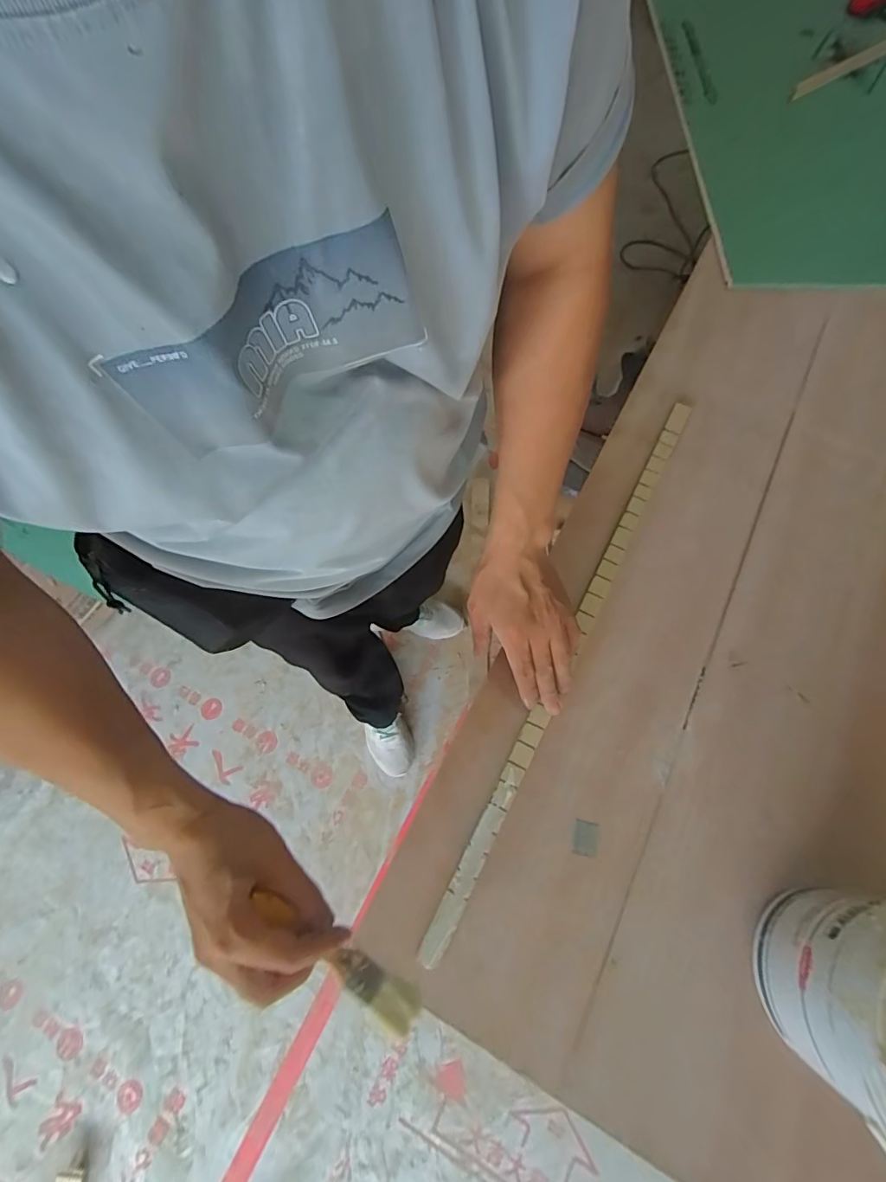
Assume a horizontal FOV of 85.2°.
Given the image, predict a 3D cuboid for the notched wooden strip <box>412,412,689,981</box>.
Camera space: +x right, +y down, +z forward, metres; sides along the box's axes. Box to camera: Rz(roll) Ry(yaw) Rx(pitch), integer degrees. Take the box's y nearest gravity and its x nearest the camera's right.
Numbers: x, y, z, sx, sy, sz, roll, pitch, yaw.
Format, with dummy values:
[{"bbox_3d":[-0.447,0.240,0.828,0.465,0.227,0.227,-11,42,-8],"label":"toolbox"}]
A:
[{"bbox_3d":[0.145,0.044,0.516,0.021,0.010,0.659,27,72,10],"label":"notched wooden strip"}]

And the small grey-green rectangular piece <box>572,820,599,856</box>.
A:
[{"bbox_3d":[0.137,0.236,0.460,0.022,0.004,0.029,12,70,6],"label":"small grey-green rectangular piece"}]

